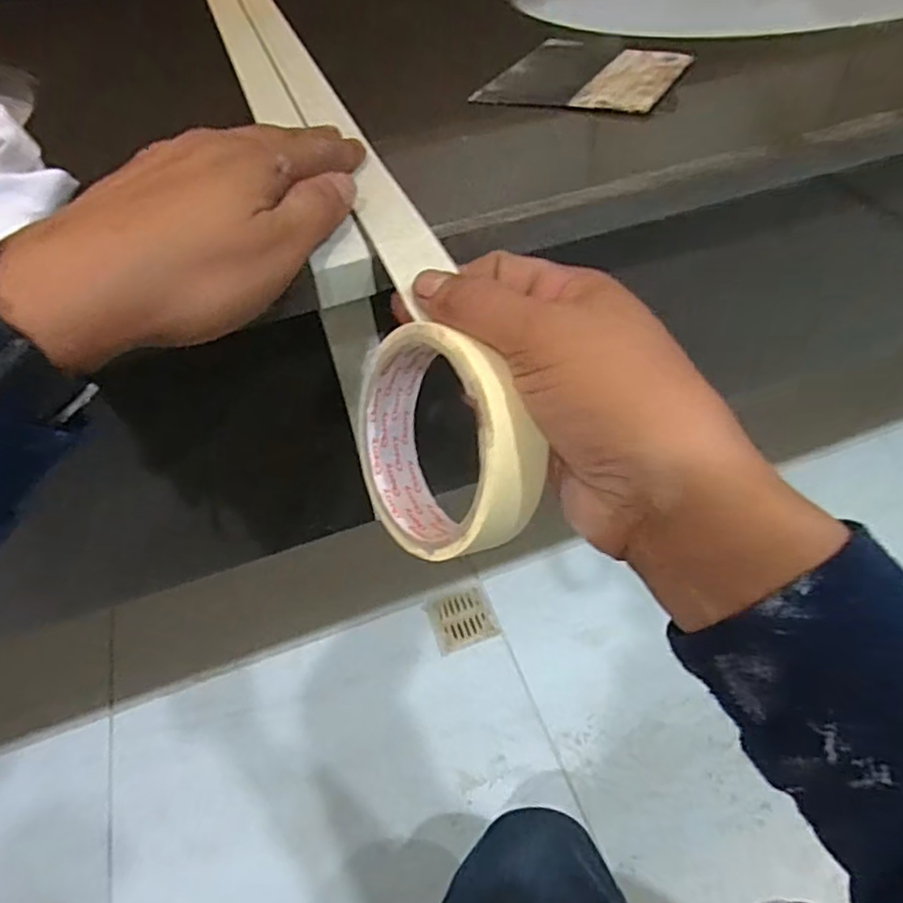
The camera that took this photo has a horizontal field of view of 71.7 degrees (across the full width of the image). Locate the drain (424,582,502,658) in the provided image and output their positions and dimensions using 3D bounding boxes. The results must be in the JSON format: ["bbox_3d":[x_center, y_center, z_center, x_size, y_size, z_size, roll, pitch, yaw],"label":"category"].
[{"bbox_3d":[0.017,0.271,1.030,0.104,0.014,0.098,-16,48,-10],"label":"drain"}]

